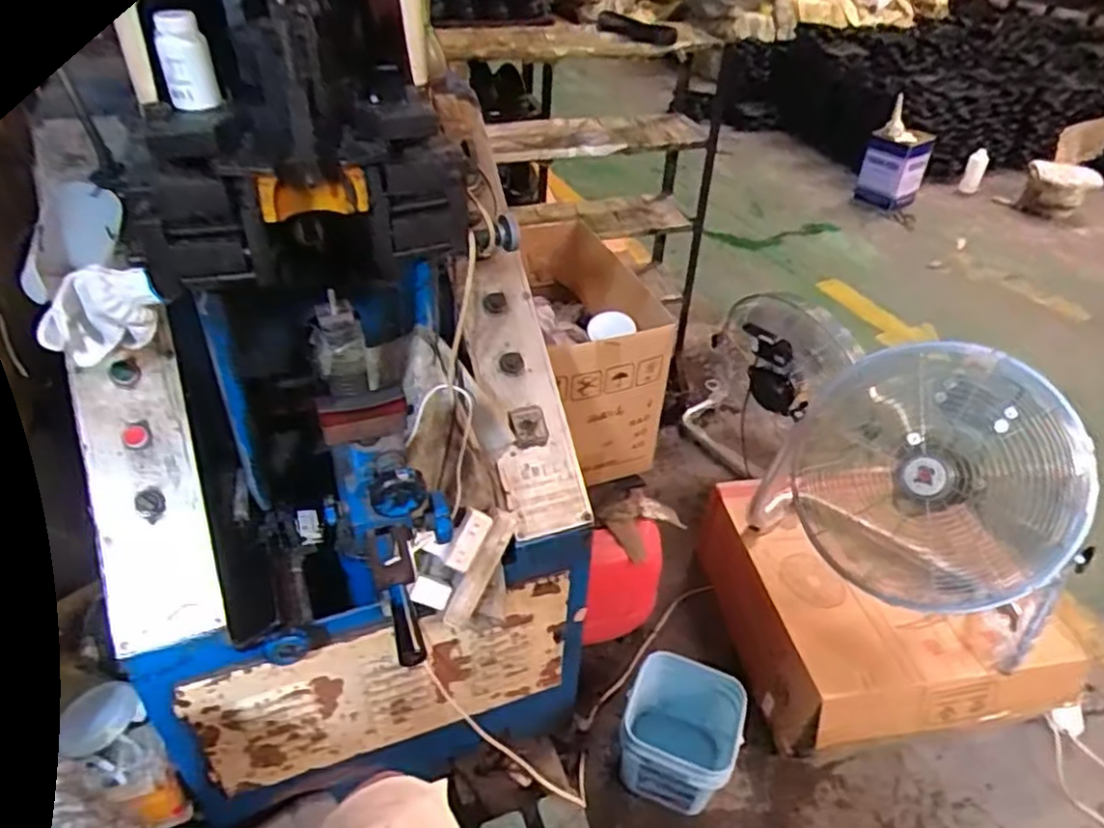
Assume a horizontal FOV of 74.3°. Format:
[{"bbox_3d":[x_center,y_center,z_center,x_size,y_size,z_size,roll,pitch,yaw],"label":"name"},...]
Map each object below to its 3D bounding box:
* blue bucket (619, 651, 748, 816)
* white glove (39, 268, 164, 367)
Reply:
[{"bbox_3d":[0.242,0.630,1.405,0.208,0.217,0.212,17,41,18],"label":"blue bucket"},{"bbox_3d":[-0.506,-0.109,0.824,0.153,0.107,0.061,-26,63,11],"label":"white glove"}]

